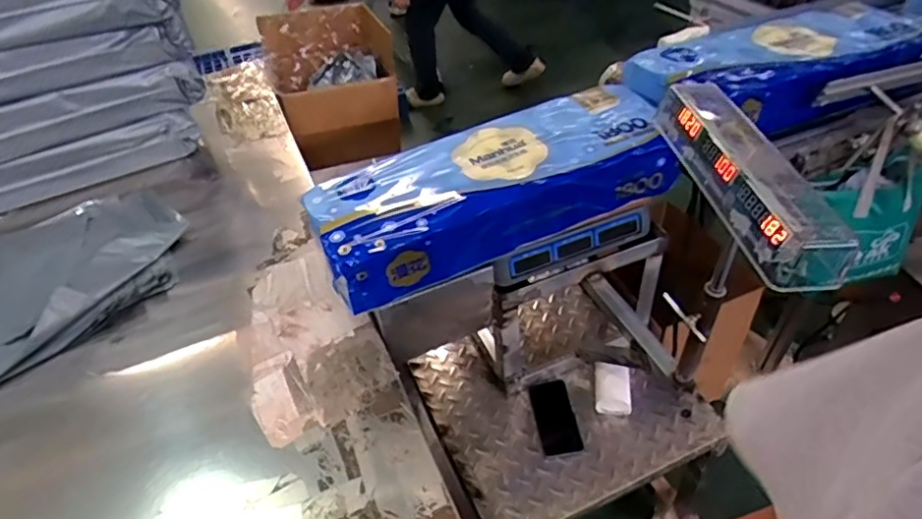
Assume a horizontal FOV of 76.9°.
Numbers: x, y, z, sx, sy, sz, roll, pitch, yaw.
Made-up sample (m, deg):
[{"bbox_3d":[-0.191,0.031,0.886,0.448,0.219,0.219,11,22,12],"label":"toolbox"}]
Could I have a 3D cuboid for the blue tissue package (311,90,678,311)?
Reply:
[{"bbox_3d":[0.059,-0.120,0.983,0.592,0.152,0.214,-20,45,-13],"label":"blue tissue package"}]

